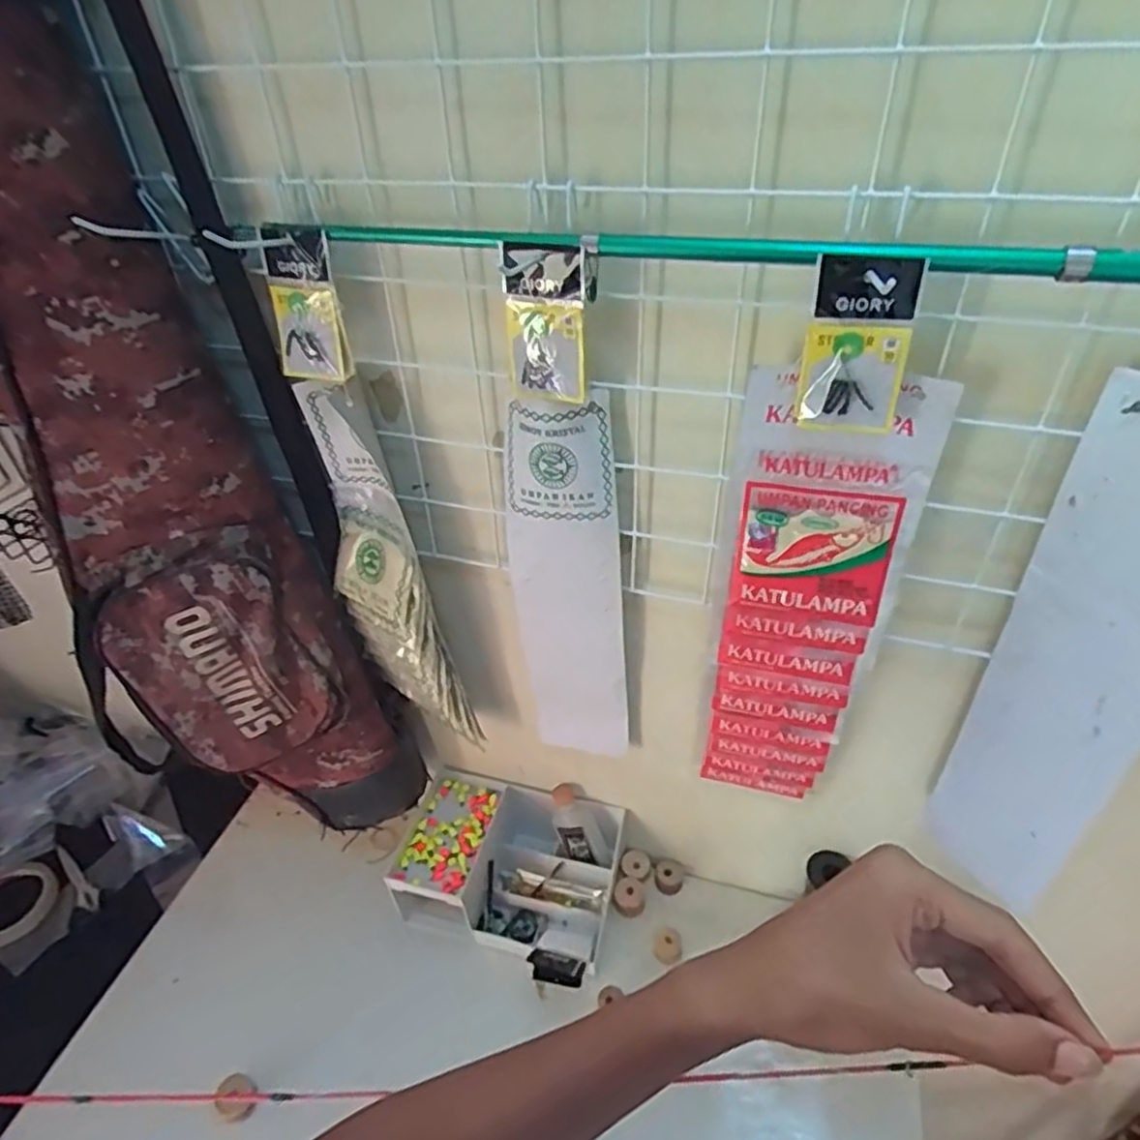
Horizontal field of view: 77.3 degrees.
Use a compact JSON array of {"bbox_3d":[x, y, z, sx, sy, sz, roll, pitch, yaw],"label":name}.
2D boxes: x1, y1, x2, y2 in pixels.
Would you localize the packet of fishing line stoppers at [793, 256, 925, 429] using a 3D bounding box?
[{"bbox_3d":[0.158,-0.121,0.392,0.051,0.093,0.009,13,41,20],"label":"packet of fishing line stoppers"}]

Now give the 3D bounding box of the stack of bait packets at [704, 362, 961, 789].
[{"bbox_3d":[0.175,0.049,0.540,0.110,0.403,0.025,7,40,13],"label":"stack of bait packets"}]

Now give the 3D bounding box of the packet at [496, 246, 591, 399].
[{"bbox_3d":[-0.014,-0.149,0.442,0.054,0.092,0.013,8,35,16],"label":"packet"}]

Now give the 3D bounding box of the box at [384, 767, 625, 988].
[{"bbox_3d":[-0.068,0.345,0.822,0.230,0.121,0.157,11,41,17],"label":"box"}]

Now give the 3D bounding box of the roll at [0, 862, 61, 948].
[{"bbox_3d":[-0.655,0.393,0.835,0.099,0.017,0.096,-2,39,2],"label":"roll"}]

